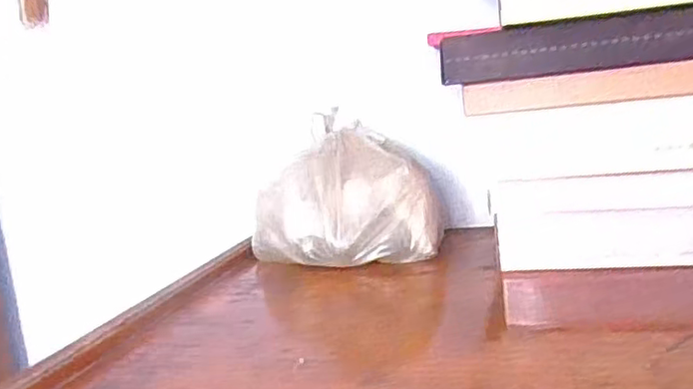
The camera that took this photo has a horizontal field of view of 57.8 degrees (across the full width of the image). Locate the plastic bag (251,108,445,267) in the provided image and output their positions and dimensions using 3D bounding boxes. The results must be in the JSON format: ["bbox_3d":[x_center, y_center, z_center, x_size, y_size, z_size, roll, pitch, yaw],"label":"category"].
[{"bbox_3d":[-0.004,0.010,0.830,0.243,0.182,0.158,-8,8,-6],"label":"plastic bag"}]

